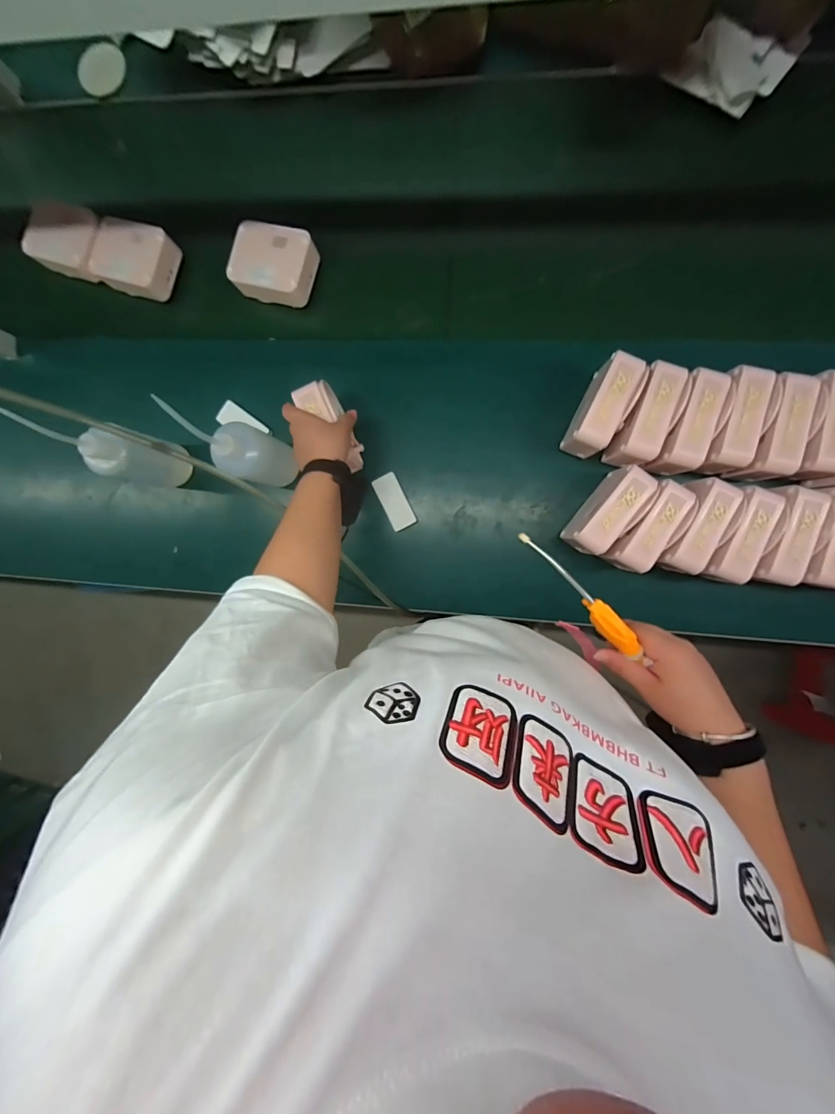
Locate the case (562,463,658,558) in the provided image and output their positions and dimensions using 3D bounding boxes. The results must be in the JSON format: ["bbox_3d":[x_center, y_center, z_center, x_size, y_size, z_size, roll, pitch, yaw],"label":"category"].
[{"bbox_3d":[0.274,-0.063,0.580,0.057,0.104,0.128,37,97,4],"label":"case"}]

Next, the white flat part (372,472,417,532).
[{"bbox_3d":[-0.037,-0.091,0.655,0.043,0.013,0.090,-27,93,-4],"label":"white flat part"}]

